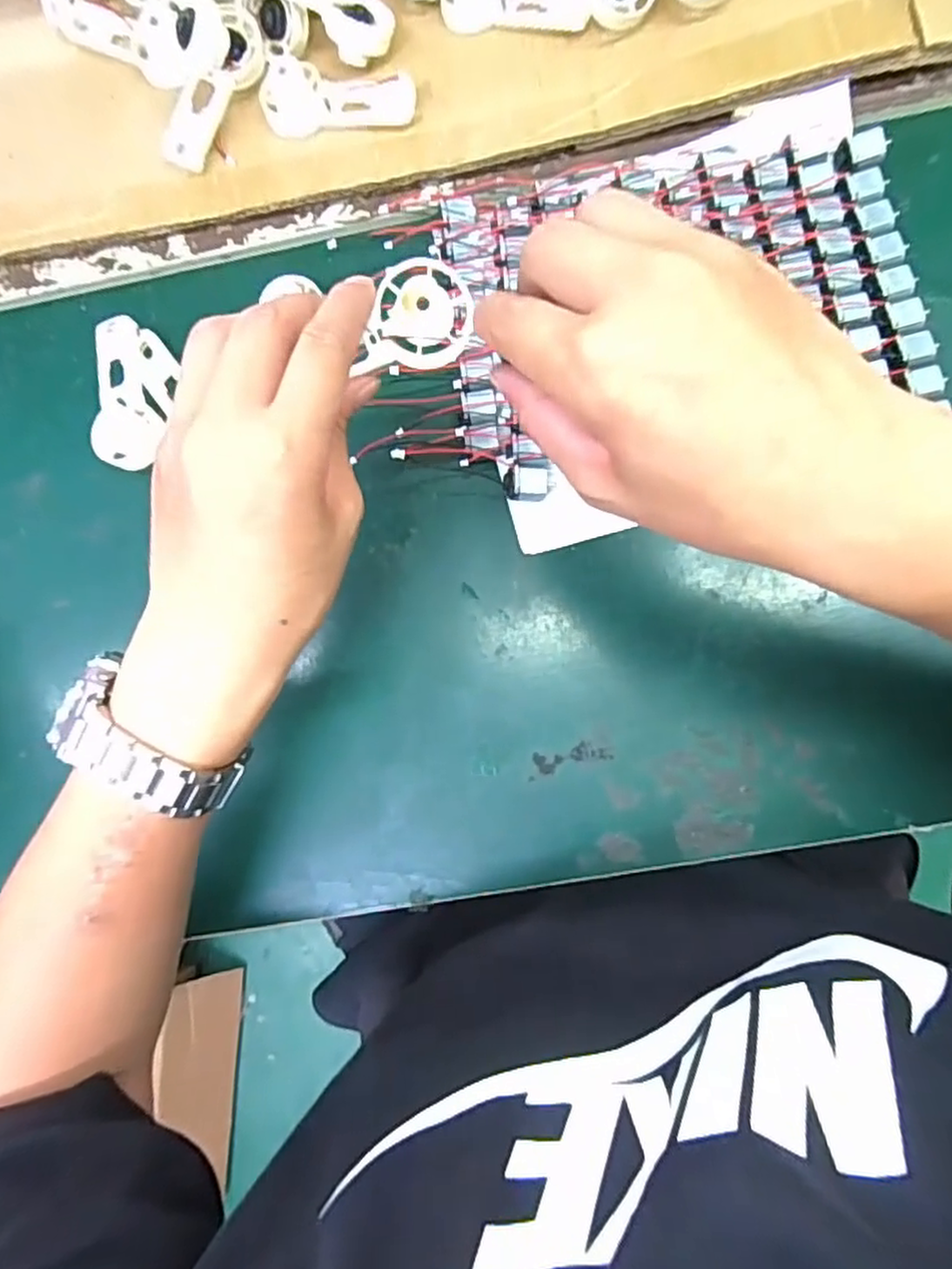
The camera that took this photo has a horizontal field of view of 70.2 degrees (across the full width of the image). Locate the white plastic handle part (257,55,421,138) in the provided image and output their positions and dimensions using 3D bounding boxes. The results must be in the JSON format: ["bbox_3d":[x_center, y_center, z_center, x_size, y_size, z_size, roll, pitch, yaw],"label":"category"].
[{"bbox_3d":[-0.084,-0.322,0.404,0.091,0.022,0.031,-1,86,5],"label":"white plastic handle part"}]

